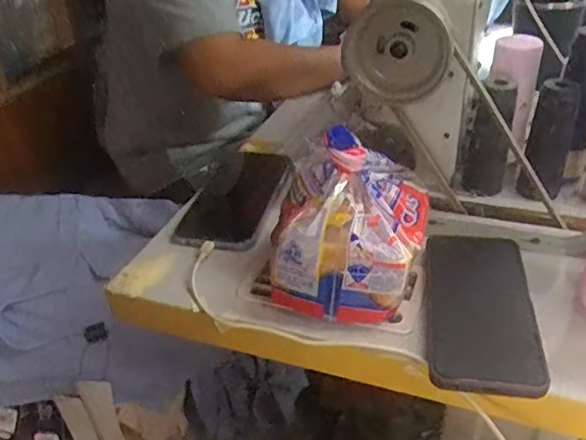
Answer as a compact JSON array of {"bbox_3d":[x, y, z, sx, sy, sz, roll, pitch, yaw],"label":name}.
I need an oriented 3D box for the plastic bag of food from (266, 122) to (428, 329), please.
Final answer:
[{"bbox_3d":[0.045,0.002,0.464,0.123,0.114,0.103,2,34,7],"label":"plastic bag of food"}]

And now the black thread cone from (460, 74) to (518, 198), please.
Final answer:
[{"bbox_3d":[0.196,-0.086,0.586,0.046,0.116,0.046,8,35,16],"label":"black thread cone"}]

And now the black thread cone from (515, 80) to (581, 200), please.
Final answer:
[{"bbox_3d":[0.248,-0.074,0.560,0.044,0.114,0.040,11,36,20],"label":"black thread cone"}]

